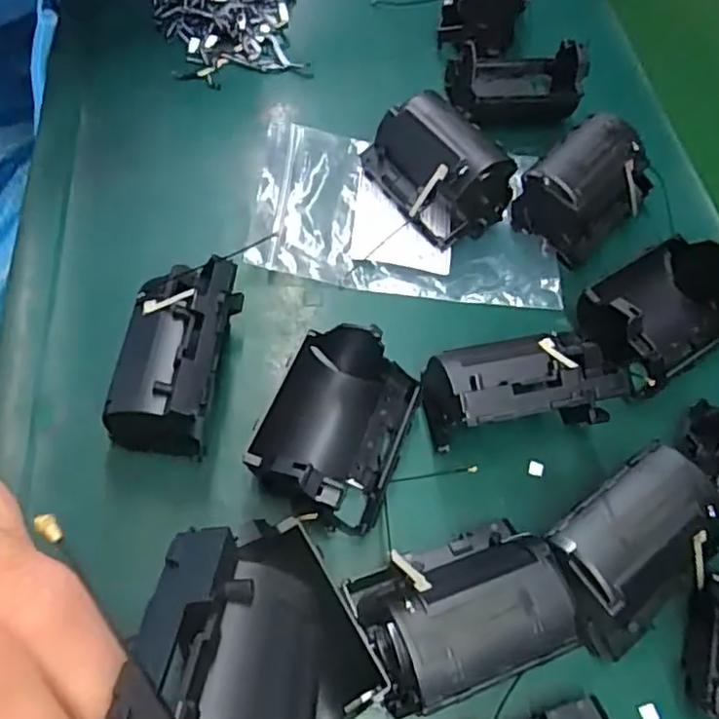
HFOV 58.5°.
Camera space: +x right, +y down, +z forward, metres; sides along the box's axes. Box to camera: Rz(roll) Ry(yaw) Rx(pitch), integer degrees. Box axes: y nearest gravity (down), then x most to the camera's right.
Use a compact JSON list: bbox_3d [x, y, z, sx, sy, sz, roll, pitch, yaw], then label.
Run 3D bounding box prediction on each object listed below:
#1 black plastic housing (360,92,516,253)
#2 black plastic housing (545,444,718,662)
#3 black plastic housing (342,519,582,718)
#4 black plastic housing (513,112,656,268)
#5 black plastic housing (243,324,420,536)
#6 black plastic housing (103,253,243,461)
[{"bbox_3d":[0.038,-0.097,0.325,0.049,0.040,0.071,-35,70,-21],"label":"black plastic housing"},{"bbox_3d":[0.101,0.072,0.239,0.067,0.042,0.050,-29,68,-19],"label":"black plastic housing"},{"bbox_3d":[0.034,0.090,0.222,0.070,0.041,0.043,-14,64,-17],"label":"black plastic housing"},{"bbox_3d":[0.117,-0.089,0.328,0.070,0.039,0.048,-40,72,-23],"label":"black plastic housing"},{"bbox_3d":[-0.009,0.025,0.253,0.055,0.043,0.079,18,61,4],"label":"black plastic housing"},{"bbox_3d":[-0.073,0.000,0.256,0.043,0.049,0.074,11,60,-3],"label":"black plastic housing"}]

